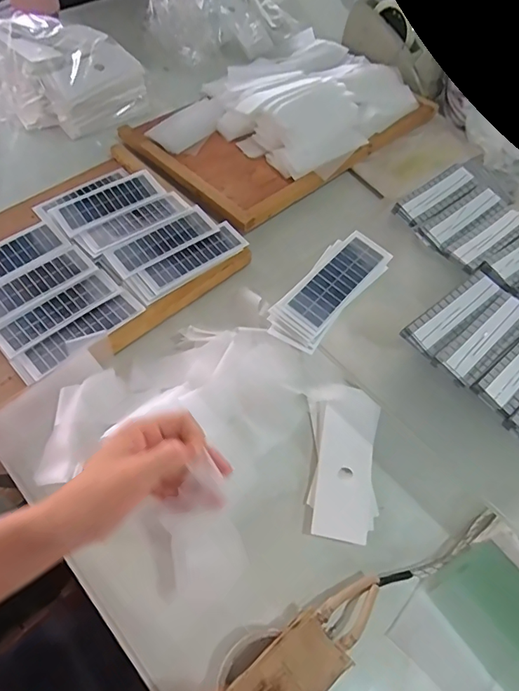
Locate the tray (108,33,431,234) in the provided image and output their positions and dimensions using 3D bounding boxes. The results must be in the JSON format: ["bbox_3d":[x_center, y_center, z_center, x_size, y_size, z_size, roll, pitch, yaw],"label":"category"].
[{"bbox_3d":[0.038,-0.408,0.789,0.487,0.074,0.330,-38,67,-23],"label":"tray"}]

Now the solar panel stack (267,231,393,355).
[{"bbox_3d":[0.076,-0.062,0.499,0.062,0.027,0.153,33,62,16],"label":"solar panel stack"}]

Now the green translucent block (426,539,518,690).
[{"bbox_3d":[0.225,0.252,0.406,0.067,0.046,0.143,-31,64,-20],"label":"green translucent block"}]

